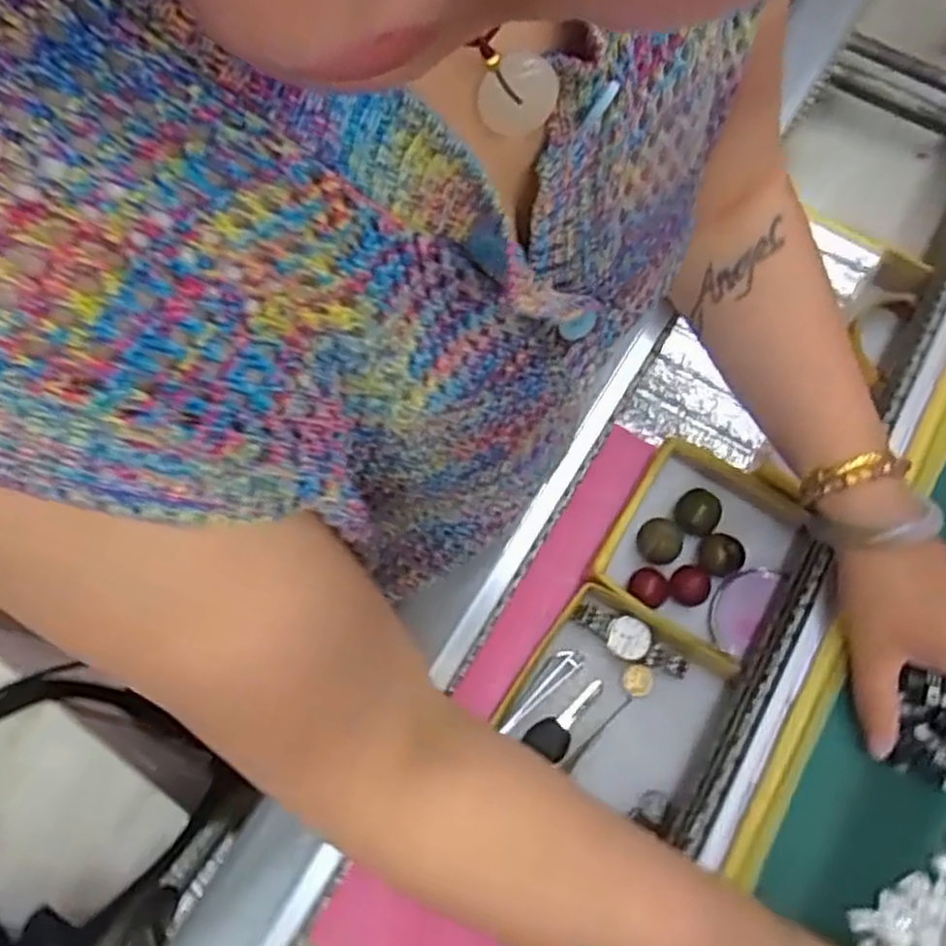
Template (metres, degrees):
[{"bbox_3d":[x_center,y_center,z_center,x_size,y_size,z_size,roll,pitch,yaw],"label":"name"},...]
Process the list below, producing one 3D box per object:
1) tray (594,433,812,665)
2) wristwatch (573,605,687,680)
[{"bbox_3d":[0.154,0.047,0.497,0.112,0.049,0.117,30,71,8],"label":"tray"},{"bbox_3d":[0.101,0.108,0.478,0.076,0.017,0.025,29,71,8],"label":"wristwatch"}]

